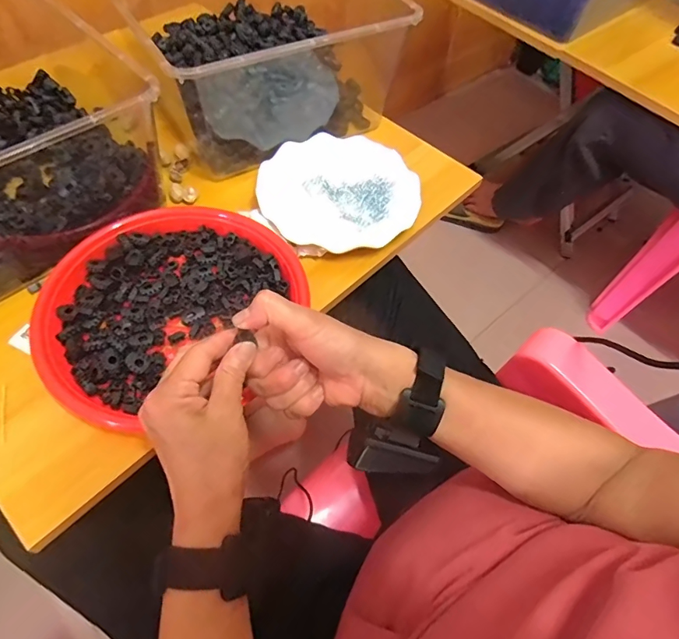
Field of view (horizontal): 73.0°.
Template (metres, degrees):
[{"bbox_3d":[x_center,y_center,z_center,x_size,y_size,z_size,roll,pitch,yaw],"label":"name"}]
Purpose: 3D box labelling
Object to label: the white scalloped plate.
[{"bbox_3d":[-0.001,-0.150,0.533,0.178,0.025,0.169,2,58,-3],"label":"white scalloped plate"}]

